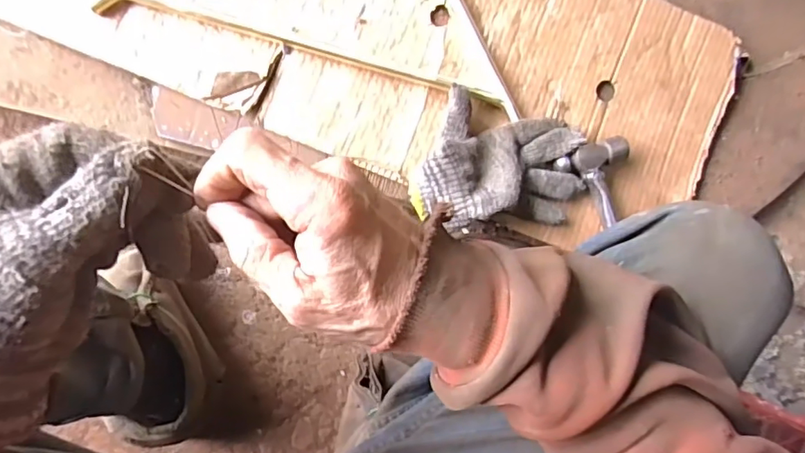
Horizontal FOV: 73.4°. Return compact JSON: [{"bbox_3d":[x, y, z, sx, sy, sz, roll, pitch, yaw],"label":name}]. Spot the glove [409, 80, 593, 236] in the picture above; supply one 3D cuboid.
[{"bbox_3d":[0.111,-0.060,0.592,0.189,0.046,0.148,14,87,-7],"label":"glove"}]

